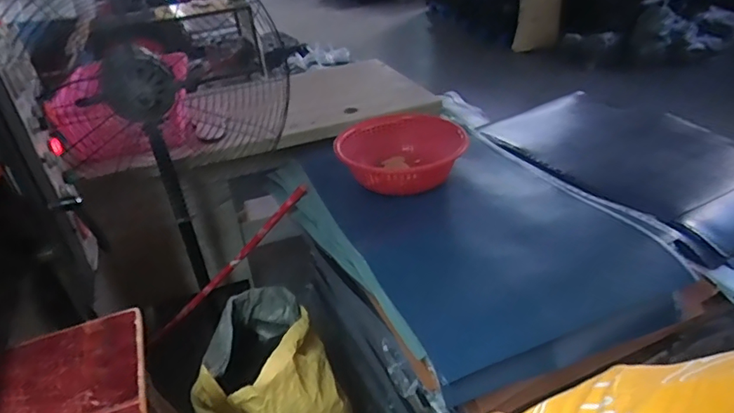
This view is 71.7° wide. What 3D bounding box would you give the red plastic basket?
[{"bbox_3d":[0.100,-0.149,1.412,0.343,0.108,0.374,7,31,14],"label":"red plastic basket"}]

